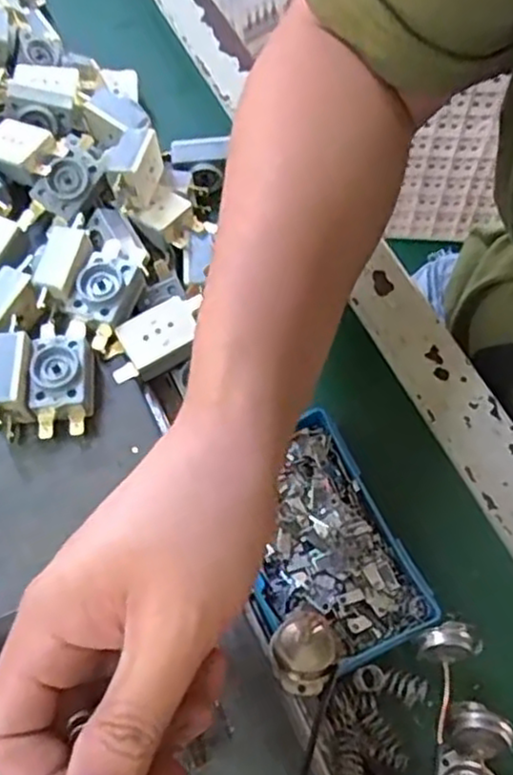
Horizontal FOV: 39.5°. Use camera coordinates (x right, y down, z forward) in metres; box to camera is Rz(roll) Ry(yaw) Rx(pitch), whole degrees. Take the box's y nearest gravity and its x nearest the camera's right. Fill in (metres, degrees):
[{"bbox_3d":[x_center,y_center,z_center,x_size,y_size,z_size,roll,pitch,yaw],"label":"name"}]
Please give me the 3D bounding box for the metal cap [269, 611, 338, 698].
[{"bbox_3d":[0.018,0.108,0.290,0.026,0.020,0.030,18,66,11],"label":"metal cap"}]

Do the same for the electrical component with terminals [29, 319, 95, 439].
[{"bbox_3d":[-0.094,-0.005,0.349,0.030,0.022,0.056,-11,64,-3],"label":"electrical component with terminals"}]

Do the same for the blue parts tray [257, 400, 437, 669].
[{"bbox_3d":[0.028,0.074,0.337,0.068,0.020,0.109,-25,65,-10],"label":"blue parts tray"}]

